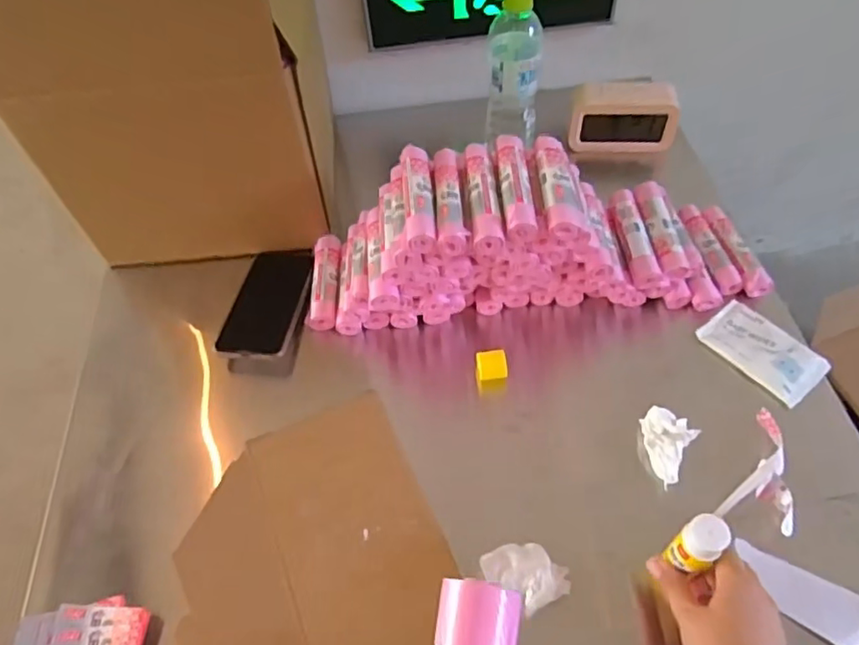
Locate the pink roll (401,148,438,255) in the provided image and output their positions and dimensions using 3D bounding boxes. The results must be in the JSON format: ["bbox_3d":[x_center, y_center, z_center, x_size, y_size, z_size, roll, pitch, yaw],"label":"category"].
[{"bbox_3d":[-0.010,-0.123,0.600,0.028,0.029,0.119,-5,54,0],"label":"pink roll"}]

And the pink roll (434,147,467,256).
[{"bbox_3d":[0.019,-0.124,0.598,0.026,0.027,0.132,-3,54,1],"label":"pink roll"}]

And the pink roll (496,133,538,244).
[{"bbox_3d":[0.083,-0.132,0.593,0.029,0.030,0.126,-2,54,2],"label":"pink roll"}]

